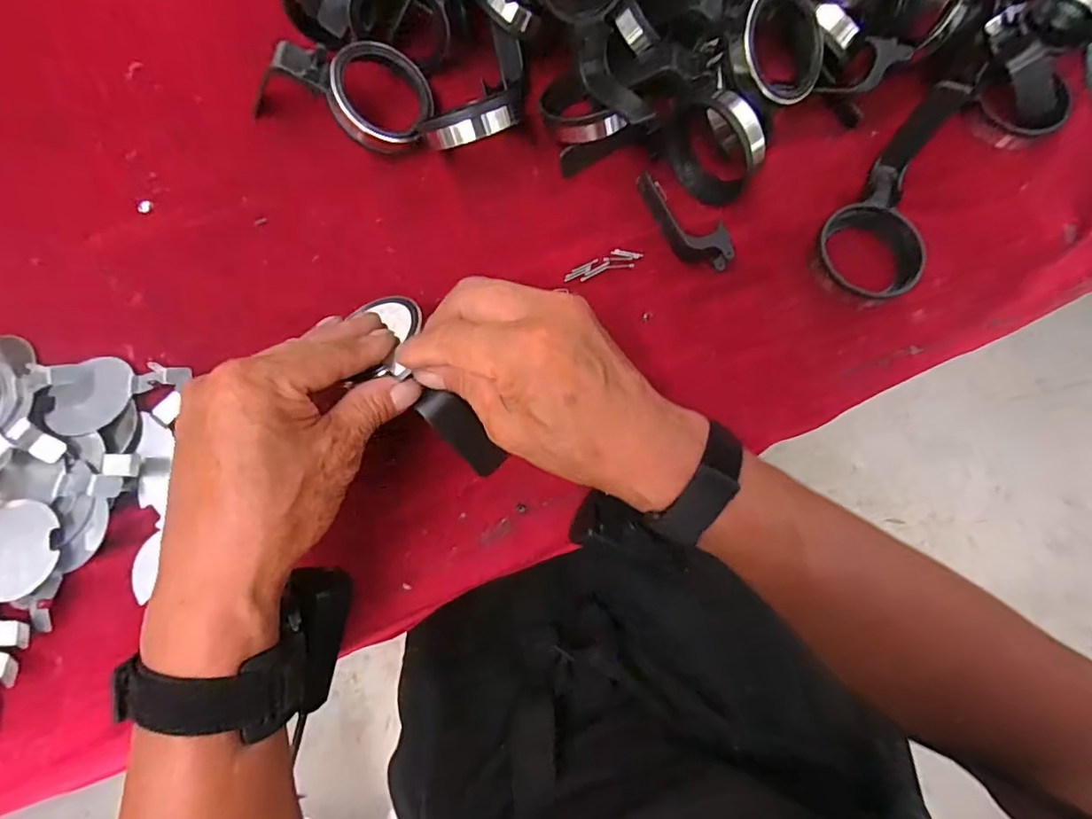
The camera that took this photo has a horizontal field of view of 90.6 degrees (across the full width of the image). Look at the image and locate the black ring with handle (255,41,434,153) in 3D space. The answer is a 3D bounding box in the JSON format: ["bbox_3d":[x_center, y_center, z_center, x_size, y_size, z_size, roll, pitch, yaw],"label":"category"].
[{"bbox_3d":[-0.144,-0.225,0.378,0.125,0.049,0.061,18,76,3],"label":"black ring with handle"}]

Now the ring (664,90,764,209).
[{"bbox_3d":[0.113,-0.180,0.368,0.032,0.055,0.075,-26,78,-8],"label":"ring"}]

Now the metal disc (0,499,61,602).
[{"bbox_3d":[-0.308,0.080,0.312,0.054,0.005,0.052,0,87,0],"label":"metal disc"}]

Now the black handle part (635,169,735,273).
[{"bbox_3d":[0.097,-0.133,0.380,0.031,0.025,0.082,-26,78,-8],"label":"black handle part"}]

